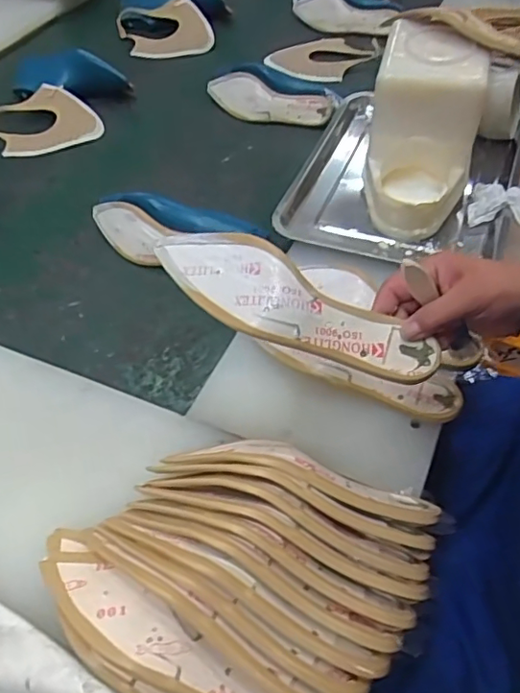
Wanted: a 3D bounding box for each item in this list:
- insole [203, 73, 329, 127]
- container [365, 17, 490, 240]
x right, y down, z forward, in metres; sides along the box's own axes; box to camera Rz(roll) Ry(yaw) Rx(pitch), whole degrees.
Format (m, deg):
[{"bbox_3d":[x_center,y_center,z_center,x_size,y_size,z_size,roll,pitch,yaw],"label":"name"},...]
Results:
[{"bbox_3d":[0.011,-0.442,1.008,0.244,0.072,0.027,21,17,16],"label":"insole"},{"bbox_3d":[0.207,-0.274,0.705,0.141,0.173,0.197,13,54,13],"label":"container"}]

